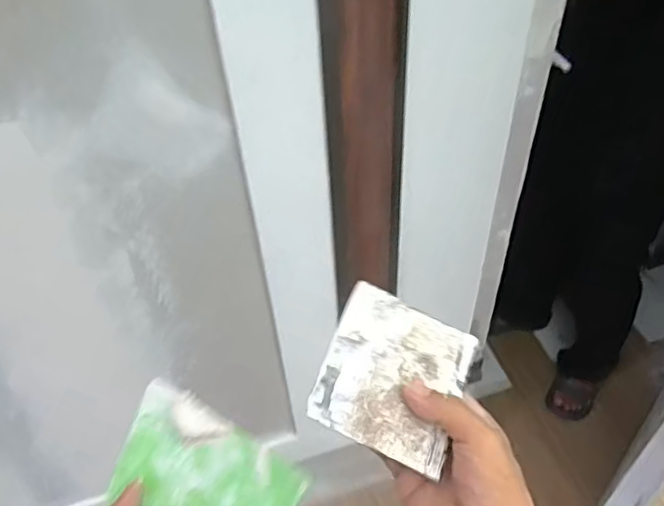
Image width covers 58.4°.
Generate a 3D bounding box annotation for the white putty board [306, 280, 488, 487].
[{"bbox_3d":[0.047,0.085,0.416,0.103,0.006,0.108,27,59,-4],"label":"white putty board"}]

